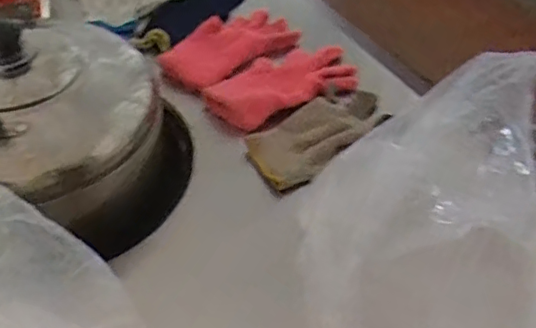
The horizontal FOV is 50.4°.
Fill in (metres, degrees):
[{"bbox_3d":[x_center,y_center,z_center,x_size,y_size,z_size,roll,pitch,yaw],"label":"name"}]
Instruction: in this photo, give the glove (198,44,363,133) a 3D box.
[{"bbox_3d":[0.021,-0.100,0.694,0.197,0.028,0.089,-24,52,-25],"label":"glove"}]

